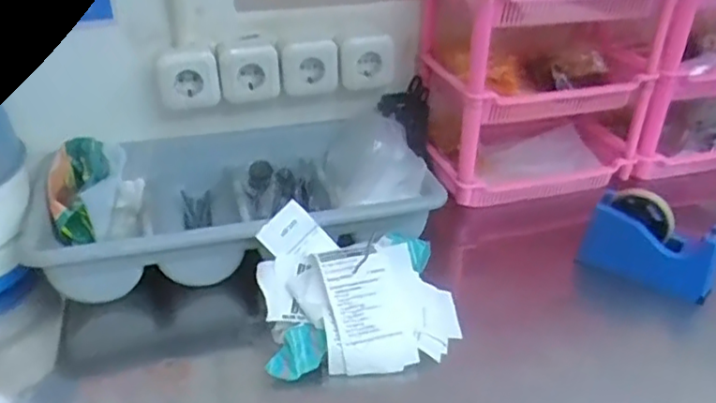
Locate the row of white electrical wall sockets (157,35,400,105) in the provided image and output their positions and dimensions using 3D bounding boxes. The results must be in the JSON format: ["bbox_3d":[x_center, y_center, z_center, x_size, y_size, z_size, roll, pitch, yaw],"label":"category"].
[{"bbox_3d":[-0.109,-0.189,0.918,0.333,0.079,0.053,-6,31,-11],"label":"row of white electrical wall sockets"}]

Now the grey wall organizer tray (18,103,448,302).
[{"bbox_3d":[-0.161,-0.005,0.866,0.505,0.104,0.247,-9,32,-16],"label":"grey wall organizer tray"}]

